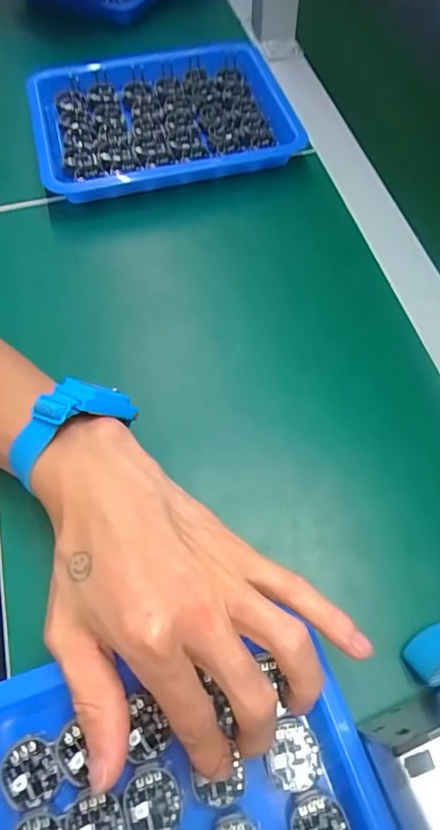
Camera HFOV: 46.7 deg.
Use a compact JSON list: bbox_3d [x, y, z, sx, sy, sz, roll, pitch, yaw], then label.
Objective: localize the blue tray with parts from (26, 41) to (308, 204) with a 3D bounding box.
[{"bbox_3d":[-0.054,-0.257,0.442,0.209,0.034,0.169,-15,63,-7],"label":"blue tray with parts"}]

